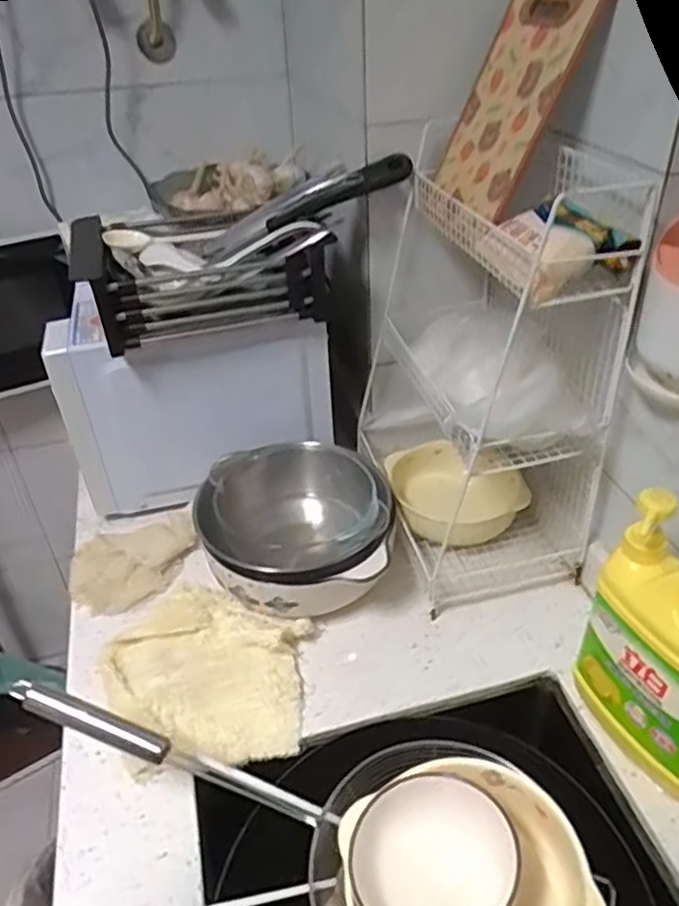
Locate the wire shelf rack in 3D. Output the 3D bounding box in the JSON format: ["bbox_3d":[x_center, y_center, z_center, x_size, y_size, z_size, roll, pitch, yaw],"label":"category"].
[{"bbox_3d":[0.157,-0.095,0.772,0.193,0.418,0.311,-7,37,-5],"label":"wire shelf rack"}]

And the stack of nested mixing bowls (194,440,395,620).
[{"bbox_3d":[-0.051,0.087,0.798,0.205,0.096,0.208,-9,37,-7],"label":"stack of nested mixing bowls"}]

